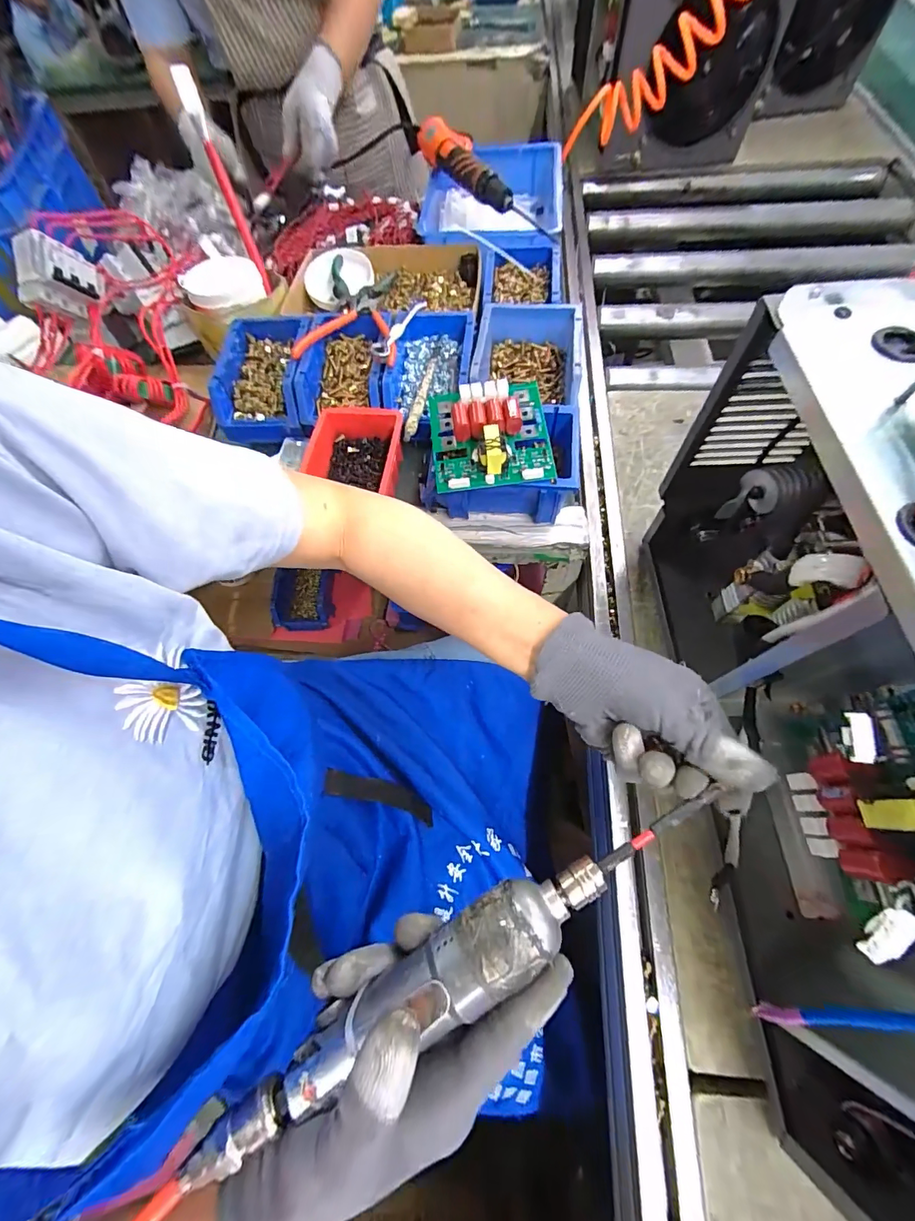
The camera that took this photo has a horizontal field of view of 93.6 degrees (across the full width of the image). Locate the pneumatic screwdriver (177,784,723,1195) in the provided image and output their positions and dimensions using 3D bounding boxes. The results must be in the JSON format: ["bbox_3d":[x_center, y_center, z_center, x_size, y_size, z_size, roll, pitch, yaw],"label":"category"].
[{"bbox_3d":[0.001,0.175,0.211,0.291,0.034,0.034,-30,67,-8],"label":"pneumatic screwdriver"}]

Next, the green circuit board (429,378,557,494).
[{"bbox_3d":[0.031,-0.181,0.425,0.114,0.039,0.115,-6,65,1],"label":"green circuit board"}]

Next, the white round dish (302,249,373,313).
[{"bbox_3d":[-0.171,-0.483,0.628,0.095,0.024,0.111,-38,68,-13],"label":"white round dish"}]

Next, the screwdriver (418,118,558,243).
[{"bbox_3d":[0.039,-0.646,0.633,0.046,0.053,0.322,-31,67,-10],"label":"screwdriver"}]

